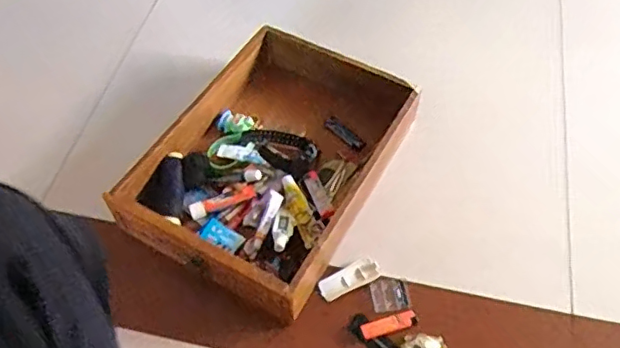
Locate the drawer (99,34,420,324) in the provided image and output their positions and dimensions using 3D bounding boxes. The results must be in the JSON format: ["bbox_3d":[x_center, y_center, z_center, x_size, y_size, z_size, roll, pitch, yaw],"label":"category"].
[{"bbox_3d":[-0.051,-0.021,0.870,0.301,0.093,0.425,26,60,17],"label":"drawer"}]

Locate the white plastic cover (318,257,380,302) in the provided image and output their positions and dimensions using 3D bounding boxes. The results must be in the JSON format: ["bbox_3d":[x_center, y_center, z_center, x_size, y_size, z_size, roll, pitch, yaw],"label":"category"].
[{"bbox_3d":[0.056,0.148,0.799,0.089,0.007,0.037,-28,60,-17],"label":"white plastic cover"}]

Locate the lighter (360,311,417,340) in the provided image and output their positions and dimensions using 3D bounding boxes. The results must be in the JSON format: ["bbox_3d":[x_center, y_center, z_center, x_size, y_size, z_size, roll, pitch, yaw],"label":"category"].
[{"bbox_3d":[0.105,0.202,0.756,0.079,0.011,0.022,-11,55,-21],"label":"lighter"}]

